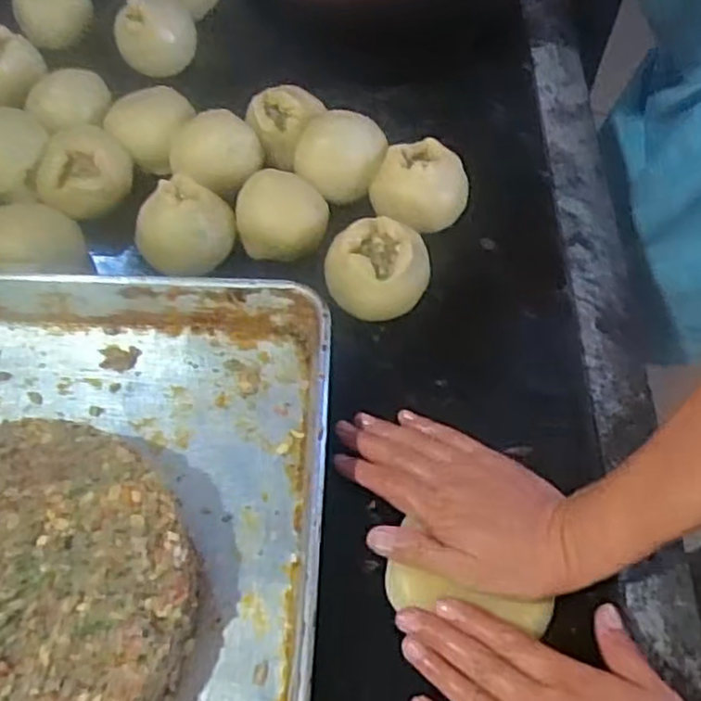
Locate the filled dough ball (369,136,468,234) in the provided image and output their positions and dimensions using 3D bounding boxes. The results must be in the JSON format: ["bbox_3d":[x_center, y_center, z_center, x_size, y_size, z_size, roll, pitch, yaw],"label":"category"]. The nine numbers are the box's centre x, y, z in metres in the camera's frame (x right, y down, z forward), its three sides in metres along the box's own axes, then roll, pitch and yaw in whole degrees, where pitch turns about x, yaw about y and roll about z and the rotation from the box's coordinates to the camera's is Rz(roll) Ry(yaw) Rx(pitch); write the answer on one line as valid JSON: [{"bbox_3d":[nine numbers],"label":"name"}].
[{"bbox_3d":[0.057,-0.135,0.615,0.079,0.055,0.069,8,56,3],"label":"filled dough ball"}]

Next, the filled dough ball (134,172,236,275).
[{"bbox_3d":[-0.128,-0.098,0.579,0.074,0.047,0.066,-36,64,-23],"label":"filled dough ball"}]

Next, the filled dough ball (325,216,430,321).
[{"bbox_3d":[0.021,-0.059,0.566,0.077,0.054,0.071,5,56,1],"label":"filled dough ball"}]

